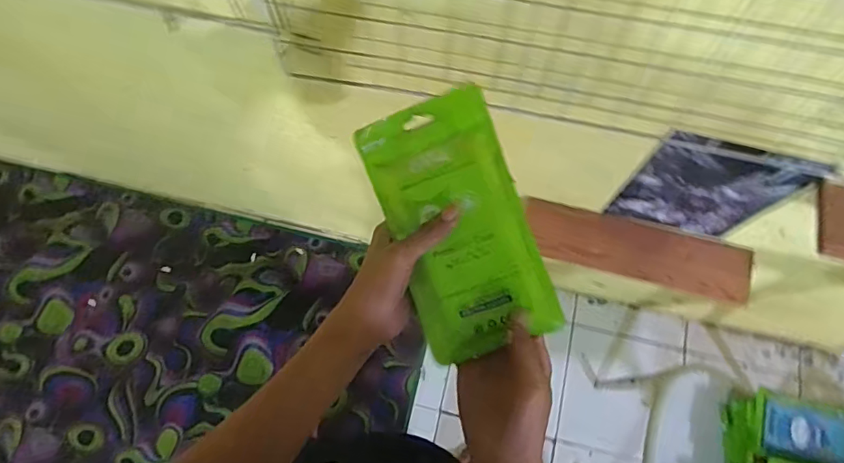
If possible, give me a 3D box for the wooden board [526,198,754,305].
[{"bbox_3d":[0.371,0.038,0.928,0.380,0.111,0.027,15,31,9],"label":"wooden board"}]

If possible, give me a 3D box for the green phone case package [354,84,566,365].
[{"bbox_3d":[0.029,-0.006,0.432,0.109,0.006,0.206,-21,85,12],"label":"green phone case package"}]

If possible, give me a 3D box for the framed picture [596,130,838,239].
[{"bbox_3d":[0.419,-0.057,0.767,0.212,0.295,0.026,11,73,3],"label":"framed picture"}]

